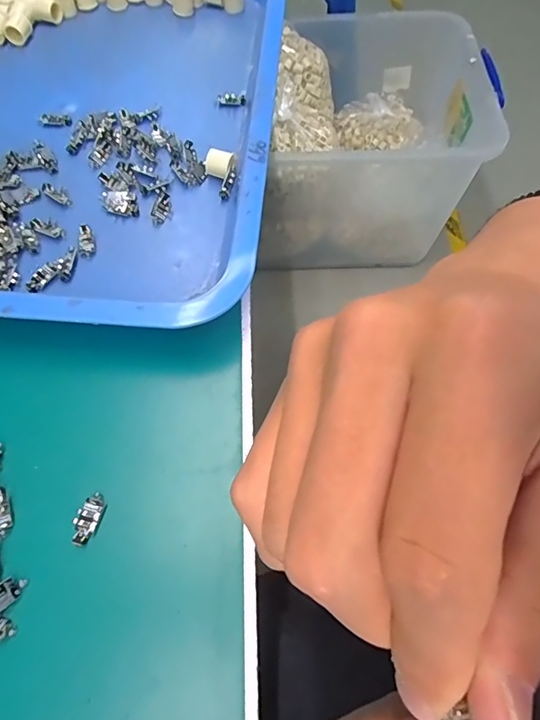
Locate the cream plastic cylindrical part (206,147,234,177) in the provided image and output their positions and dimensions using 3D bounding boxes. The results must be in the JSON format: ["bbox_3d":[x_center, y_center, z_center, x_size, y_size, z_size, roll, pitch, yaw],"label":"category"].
[{"bbox_3d":[-0.039,-0.151,0.352,0.021,0.013,0.018,15,65,8],"label":"cream plastic cylindrical part"}]

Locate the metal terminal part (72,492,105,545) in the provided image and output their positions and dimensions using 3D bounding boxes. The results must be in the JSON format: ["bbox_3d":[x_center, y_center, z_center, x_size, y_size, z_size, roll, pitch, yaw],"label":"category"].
[{"bbox_3d":[-0.099,0.086,0.248,0.012,0.004,0.026,11,65,6],"label":"metal terminal part"}]

